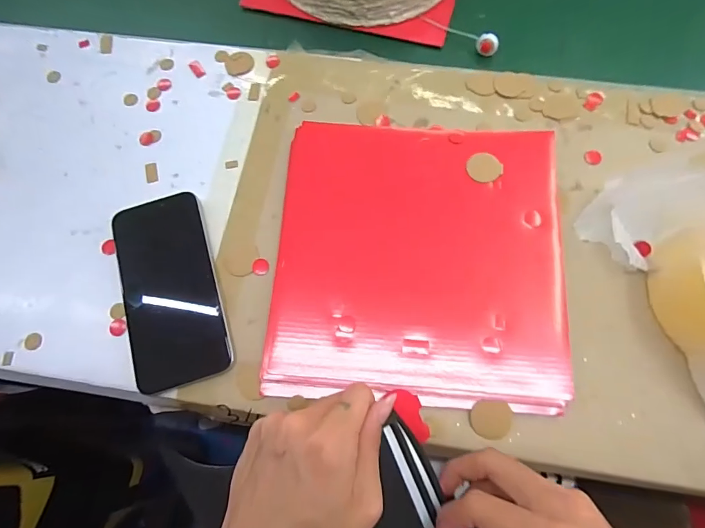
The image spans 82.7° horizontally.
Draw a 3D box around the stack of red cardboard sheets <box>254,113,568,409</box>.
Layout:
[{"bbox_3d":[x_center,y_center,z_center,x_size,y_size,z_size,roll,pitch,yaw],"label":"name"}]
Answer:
[{"bbox_3d":[0.052,-0.012,0.326,0.223,0.014,0.231,3,72,3],"label":"stack of red cardboard sheets"}]

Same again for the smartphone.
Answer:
[{"bbox_3d":[-0.148,0.020,0.326,0.075,0.011,0.152,-16,78,-3],"label":"smartphone"}]

